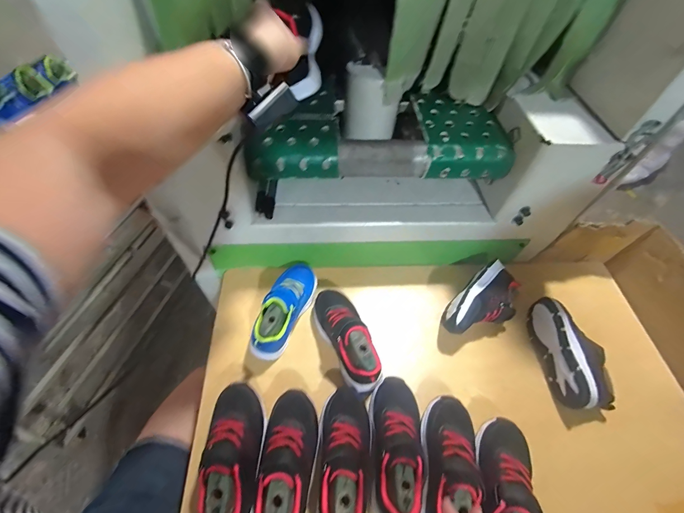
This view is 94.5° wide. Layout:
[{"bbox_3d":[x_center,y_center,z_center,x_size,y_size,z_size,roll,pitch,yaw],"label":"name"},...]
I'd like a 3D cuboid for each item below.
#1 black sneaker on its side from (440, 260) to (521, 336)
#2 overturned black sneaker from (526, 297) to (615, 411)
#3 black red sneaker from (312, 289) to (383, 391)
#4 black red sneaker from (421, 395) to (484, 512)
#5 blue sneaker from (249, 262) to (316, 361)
[{"bbox_3d":[0.259,0.084,0.577,0.179,0.071,0.095,-34,64,-23],"label":"black sneaker on its side"},{"bbox_3d":[0.388,0.157,0.533,0.075,0.080,0.176,-3,56,-4],"label":"overturned black sneaker"},{"bbox_3d":[0.011,0.130,0.521,0.068,0.086,0.168,-23,60,-17],"label":"black red sneaker"},{"bbox_3d":[0.145,0.287,0.417,0.069,0.079,0.192,15,56,8],"label":"black red sneaker"},{"bbox_3d":[-0.101,0.082,0.549,0.070,0.079,0.183,15,56,8],"label":"blue sneaker"}]

